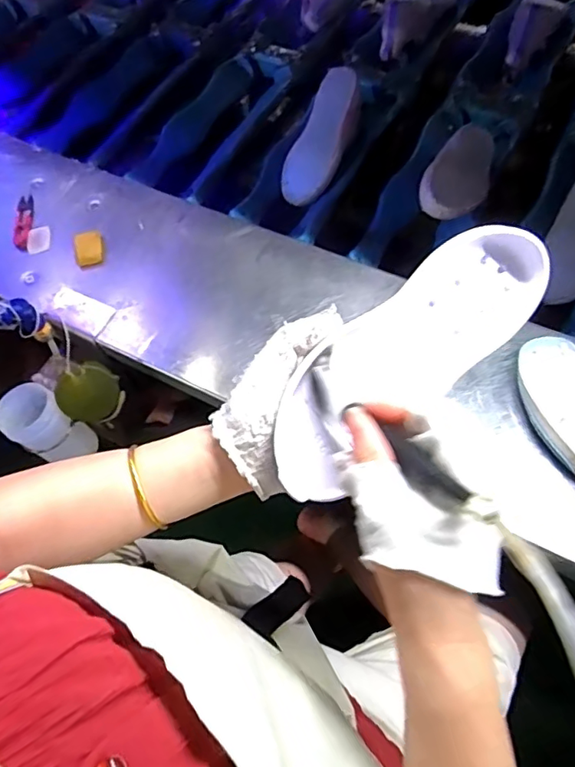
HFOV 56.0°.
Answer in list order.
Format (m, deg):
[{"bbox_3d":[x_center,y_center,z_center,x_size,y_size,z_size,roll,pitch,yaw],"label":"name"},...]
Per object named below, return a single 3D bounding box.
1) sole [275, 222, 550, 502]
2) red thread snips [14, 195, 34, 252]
[{"bbox_3d":[0.075,-0.019,0.356,0.217,0.034,0.070,-42,64,-5],"label":"sole"},{"bbox_3d":[-0.366,-0.224,0.755,0.023,0.011,0.107,-12,62,0],"label":"red thread snips"}]

